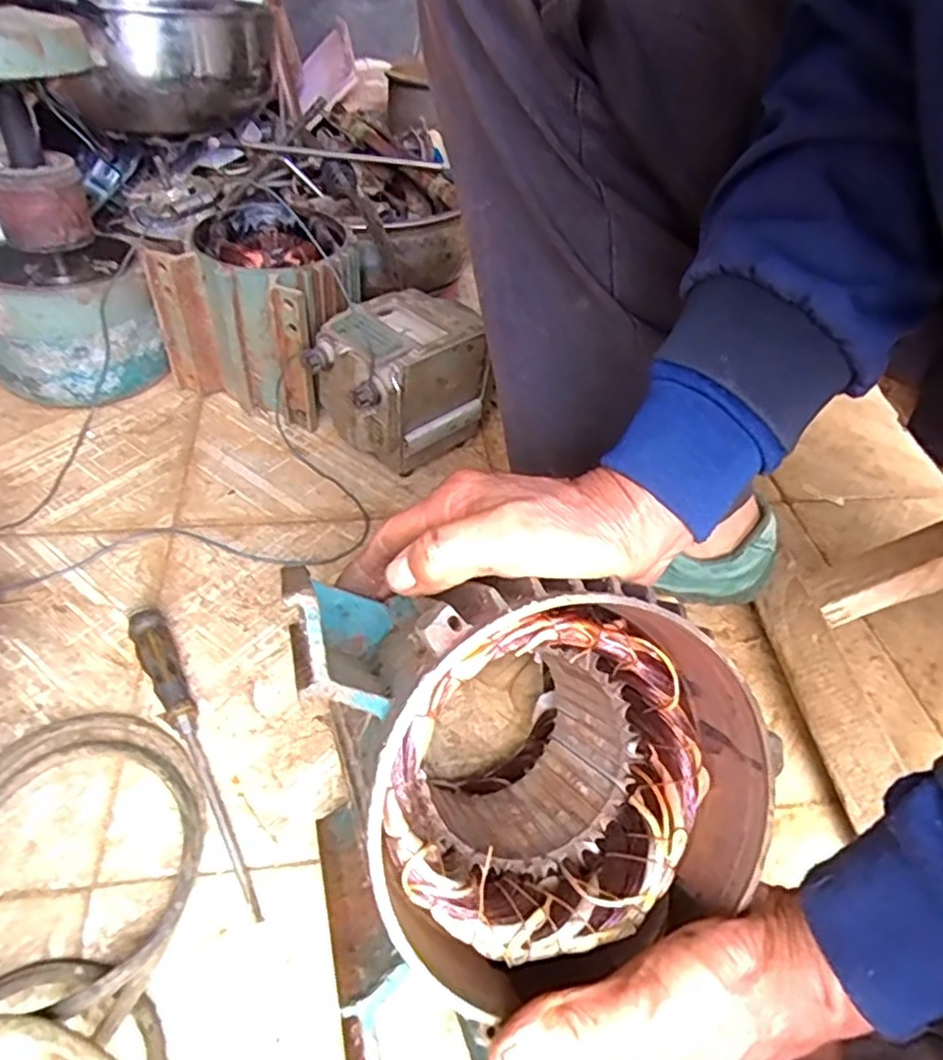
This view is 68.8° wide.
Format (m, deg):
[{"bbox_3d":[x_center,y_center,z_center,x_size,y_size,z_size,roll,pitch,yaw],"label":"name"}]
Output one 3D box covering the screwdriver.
[{"bbox_3d":[-0.189,0.146,0.470,0.024,0.027,0.238,-22,51,-25],"label":"screwdriver"}]

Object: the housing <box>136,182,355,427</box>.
[{"bbox_3d":[-0.211,-0.225,0.734,0.175,0.175,0.154,23,47,16],"label":"housing"}]

